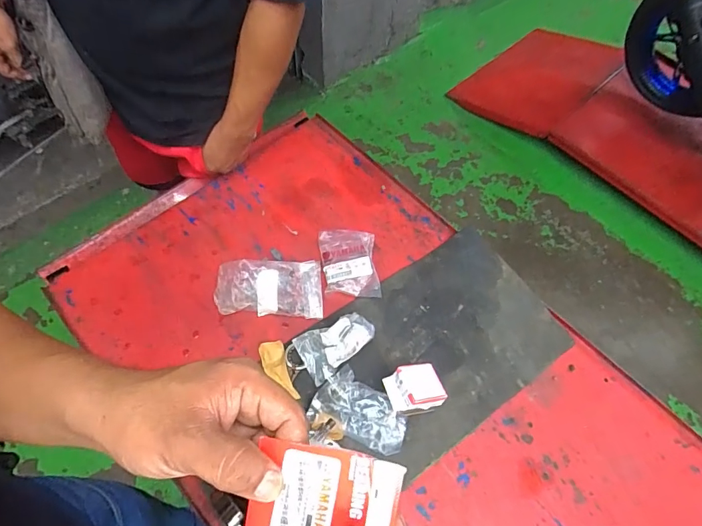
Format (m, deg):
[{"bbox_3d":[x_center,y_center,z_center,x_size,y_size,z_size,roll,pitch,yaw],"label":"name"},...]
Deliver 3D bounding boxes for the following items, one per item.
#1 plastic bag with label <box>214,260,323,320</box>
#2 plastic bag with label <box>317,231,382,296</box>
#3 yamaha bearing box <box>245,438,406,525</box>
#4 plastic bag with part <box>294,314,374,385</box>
[{"bbox_3d":[-0.133,0.042,0.704,0.168,0.042,0.096,-4,64,-4],"label":"plastic bag with label"},{"bbox_3d":[-0.004,-0.002,0.735,0.095,0.034,0.133,-3,64,-3],"label":"plastic bag with label"},{"bbox_3d":[-0.016,0.141,0.241,0.082,0.022,0.068,10,64,3],"label":"yamaha bearing box"},{"bbox_3d":[-0.022,0.124,0.671,0.114,0.040,0.070,-30,69,-15],"label":"plastic bag with part"}]

